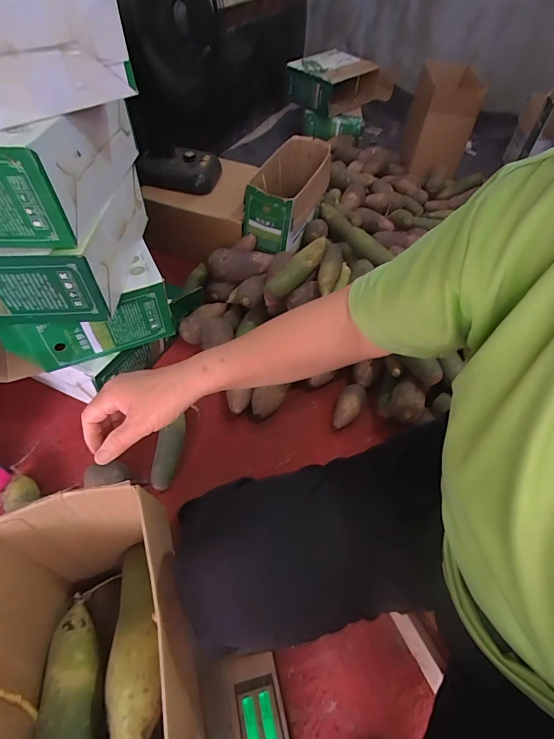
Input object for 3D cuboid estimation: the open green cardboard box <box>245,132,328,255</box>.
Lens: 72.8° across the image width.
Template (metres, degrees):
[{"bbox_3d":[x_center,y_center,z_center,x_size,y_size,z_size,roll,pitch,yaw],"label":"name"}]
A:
[{"bbox_3d":[0.038,-0.523,1.143,0.164,0.196,0.393,16,53,10],"label":"open green cardboard box"}]

